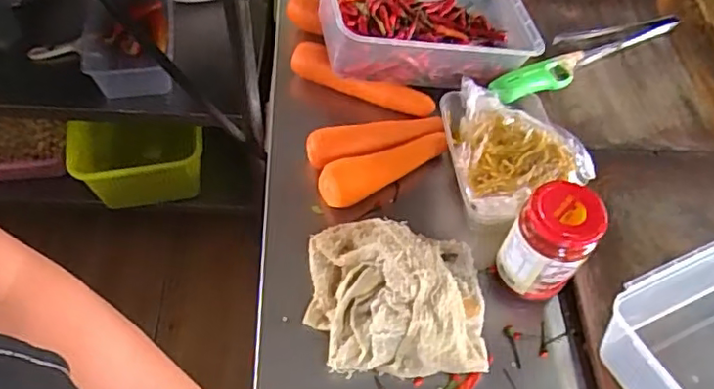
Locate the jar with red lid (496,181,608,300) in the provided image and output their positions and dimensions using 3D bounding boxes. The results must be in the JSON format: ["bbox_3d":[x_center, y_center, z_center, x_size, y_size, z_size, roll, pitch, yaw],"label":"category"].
[{"bbox_3d":[0.178,0.045,0.548,0.067,0.106,0.069,2,55,-2],"label":"jar with red lid"}]

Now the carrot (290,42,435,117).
[{"bbox_3d":[0.006,-0.139,0.713,0.182,0.037,0.034,21,57,9],"label":"carrot"}]

